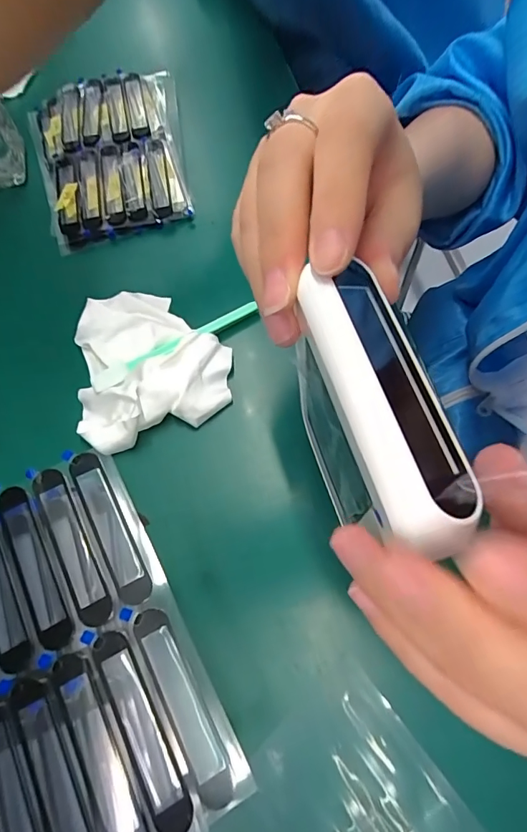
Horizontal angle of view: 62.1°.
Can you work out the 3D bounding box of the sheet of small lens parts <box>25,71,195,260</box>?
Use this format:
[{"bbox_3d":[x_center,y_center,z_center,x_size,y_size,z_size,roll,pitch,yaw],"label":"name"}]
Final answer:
[{"bbox_3d":[-0.128,-0.223,0.364,0.122,0.009,0.173,-13,70,-4],"label":"sheet of small lens parts"}]

